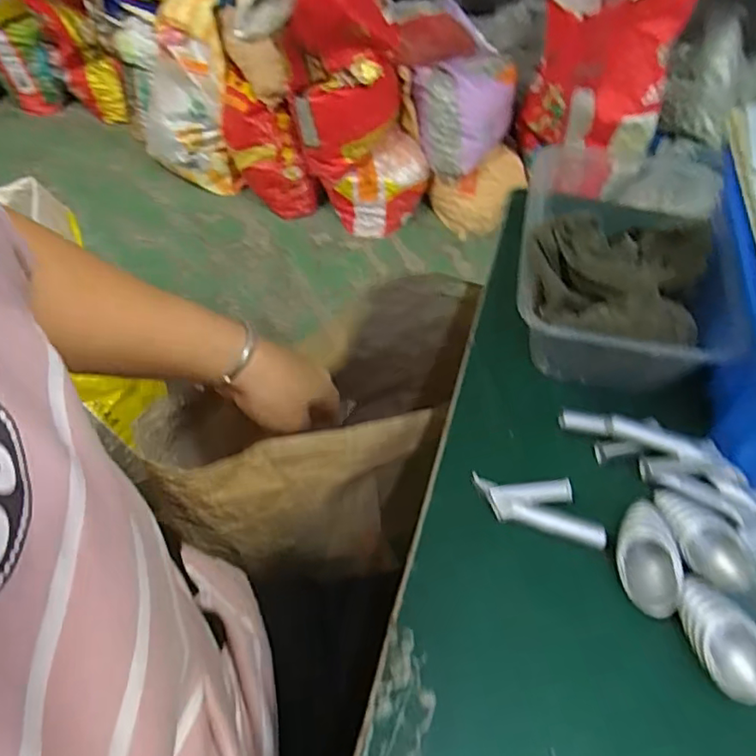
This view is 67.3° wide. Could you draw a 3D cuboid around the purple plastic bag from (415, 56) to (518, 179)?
[{"bbox_3d":[0.208,-0.624,1.374,0.183,0.193,0.194,-20,55,-15],"label":"purple plastic bag"}]

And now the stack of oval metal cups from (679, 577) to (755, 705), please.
[{"bbox_3d":[0.142,0.109,0.235,0.022,0.021,0.046,-24,56,-17],"label":"stack of oval metal cups"}]

